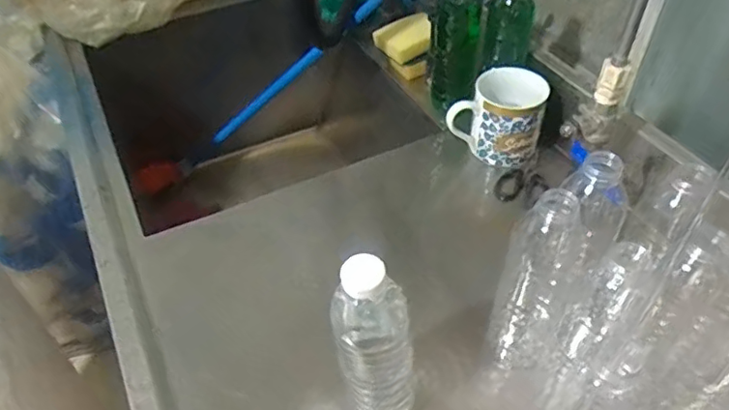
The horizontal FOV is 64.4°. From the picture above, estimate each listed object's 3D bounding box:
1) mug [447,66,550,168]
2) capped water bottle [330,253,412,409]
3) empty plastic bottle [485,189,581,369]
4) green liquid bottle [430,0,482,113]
[{"bbox_3d":[0.175,-0.119,0.762,0.112,0.085,0.098,15,48,14],"label":"mug"},{"bbox_3d":[0.009,0.120,0.475,0.061,0.219,0.051,4,46,4],"label":"capped water bottle"},{"bbox_3d":[0.153,0.066,0.518,0.054,0.205,0.068,19,49,18],"label":"empty plastic bottle"},{"bbox_3d":[0.125,-0.222,0.784,0.059,0.192,0.050,-7,47,-6],"label":"green liquid bottle"}]

